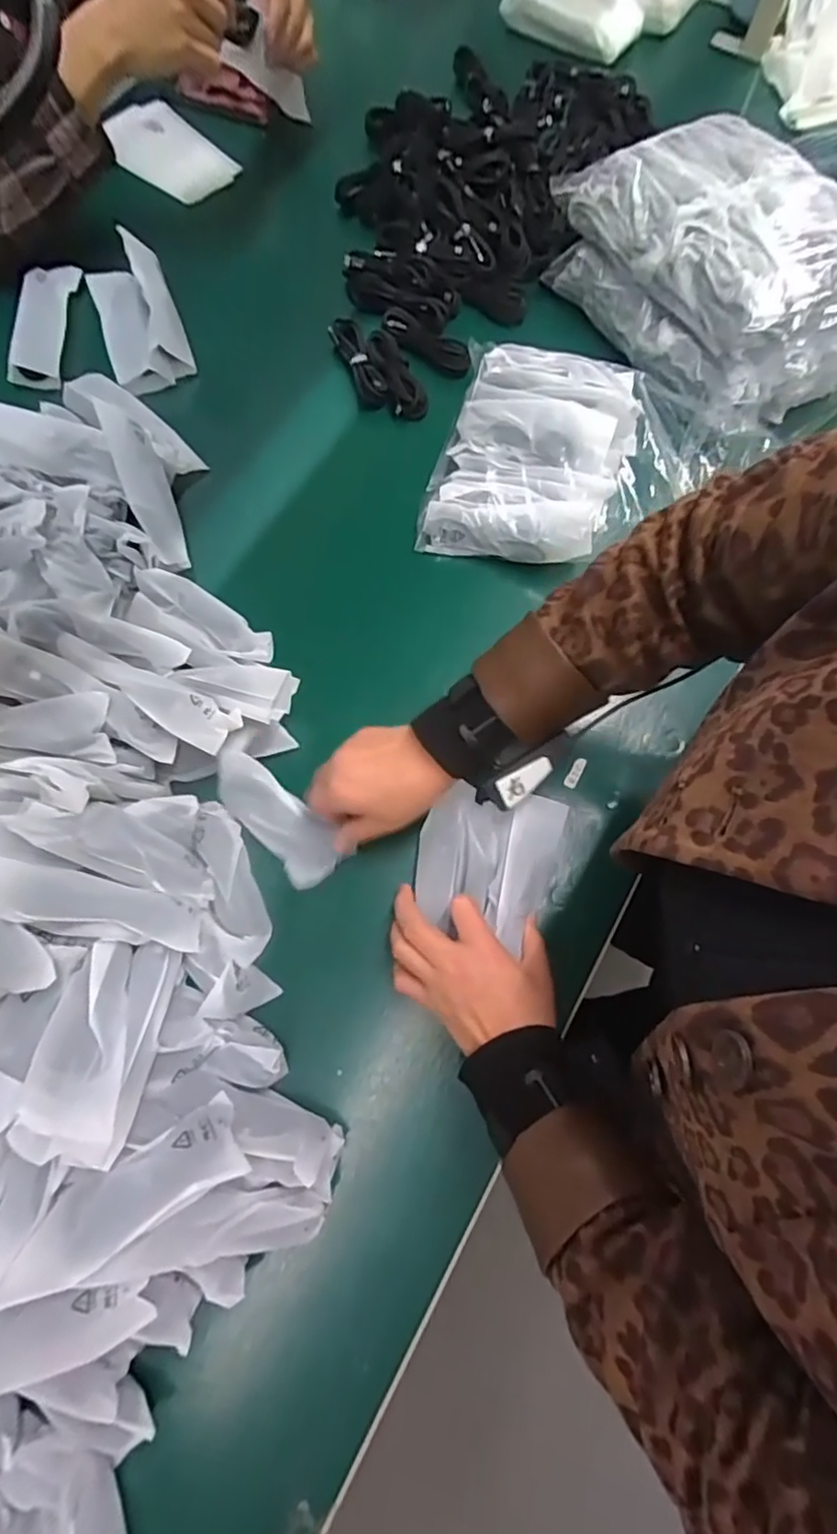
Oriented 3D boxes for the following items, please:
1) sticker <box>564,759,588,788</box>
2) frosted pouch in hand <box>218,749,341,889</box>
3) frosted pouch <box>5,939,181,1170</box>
[{"bbox_3d":[0.139,0.004,0.547,0.011,0.004,0.030,28,74,8],"label":"sticker"},{"bbox_3d":[-0.117,0.039,0.510,0.049,0.021,0.128,-42,78,-13],"label":"frosted pouch in hand"},{"bbox_3d":[-0.204,0.178,0.405,0.067,0.017,0.138,25,34,-22],"label":"frosted pouch"}]

